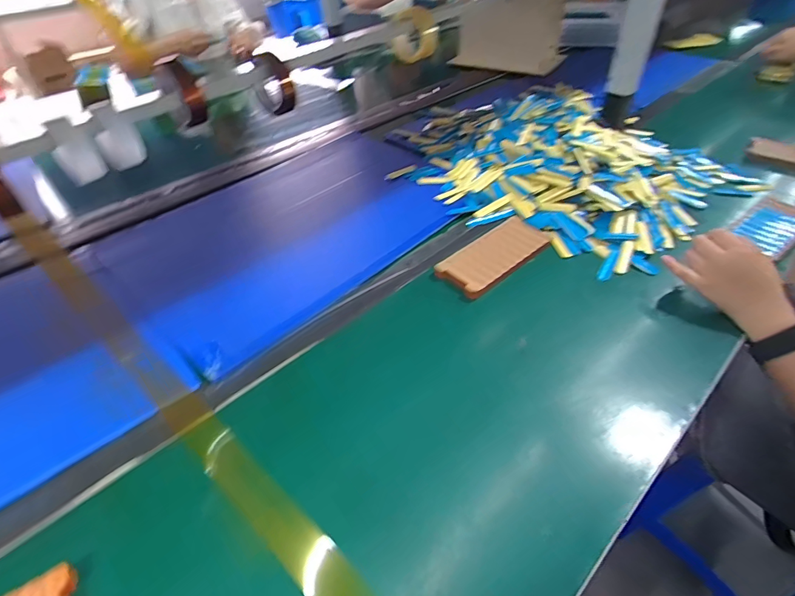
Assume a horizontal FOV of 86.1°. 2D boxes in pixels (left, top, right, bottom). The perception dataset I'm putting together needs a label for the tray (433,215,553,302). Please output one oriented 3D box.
[{"bbox_3d":[0.145,-0.063,0.618,0.182,0.020,0.077,-33,52,-28],"label":"tray"}]

